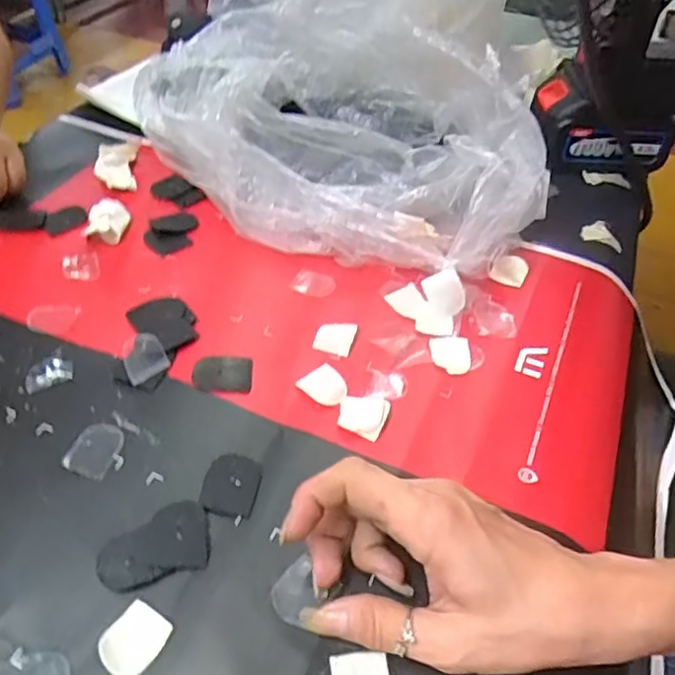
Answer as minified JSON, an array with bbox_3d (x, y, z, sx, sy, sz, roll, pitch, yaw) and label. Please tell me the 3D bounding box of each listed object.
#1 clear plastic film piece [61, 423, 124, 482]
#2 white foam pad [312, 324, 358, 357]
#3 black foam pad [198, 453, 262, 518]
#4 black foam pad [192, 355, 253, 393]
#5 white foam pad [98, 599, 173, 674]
[{"bbox_3d":[-0.127,0.057,0.341,0.025,0.004,0.031,13,45,9],"label":"clear plastic film piece"},{"bbox_3d":[-0.002,-0.001,0.414,0.024,0.004,0.027,14,45,9],"label":"white foam pad"},{"bbox_3d":[-0.054,0.074,0.332,0.027,0.004,0.034,10,45,5],"label":"black foam pad"},{"bbox_3d":[-0.067,0.020,0.383,0.034,0.004,0.028,1,45,-4],"label":"black foam pad"},{"bbox_3d":[-0.086,0.127,0.275,0.023,0.004,0.028,25,48,20],"label":"white foam pad"}]

